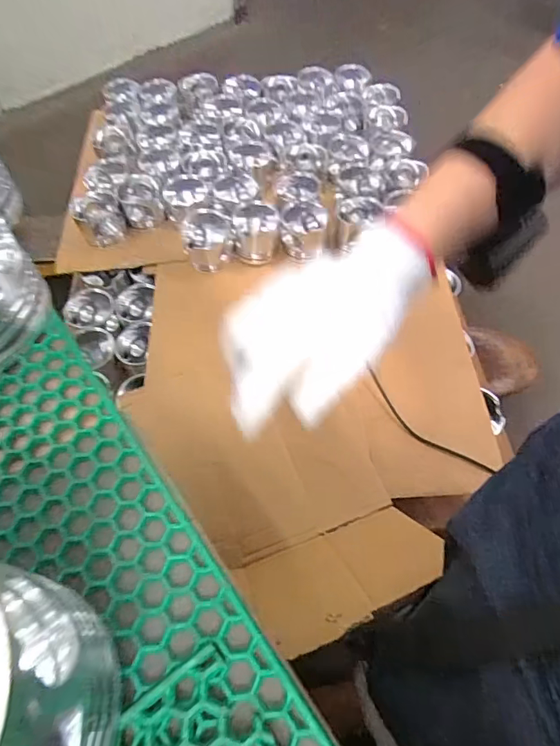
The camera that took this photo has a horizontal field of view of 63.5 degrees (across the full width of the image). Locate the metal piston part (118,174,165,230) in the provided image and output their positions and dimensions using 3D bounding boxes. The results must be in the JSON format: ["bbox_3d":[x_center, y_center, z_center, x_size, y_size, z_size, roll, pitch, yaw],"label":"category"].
[{"bbox_3d":[-0.270,-0.335,0.890,0.082,0.067,0.086,-15,60,-6],"label":"metal piston part"}]

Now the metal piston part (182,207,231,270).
[{"bbox_3d":[-0.131,-0.244,0.828,0.085,0.070,0.094,0,60,3],"label":"metal piston part"}]

